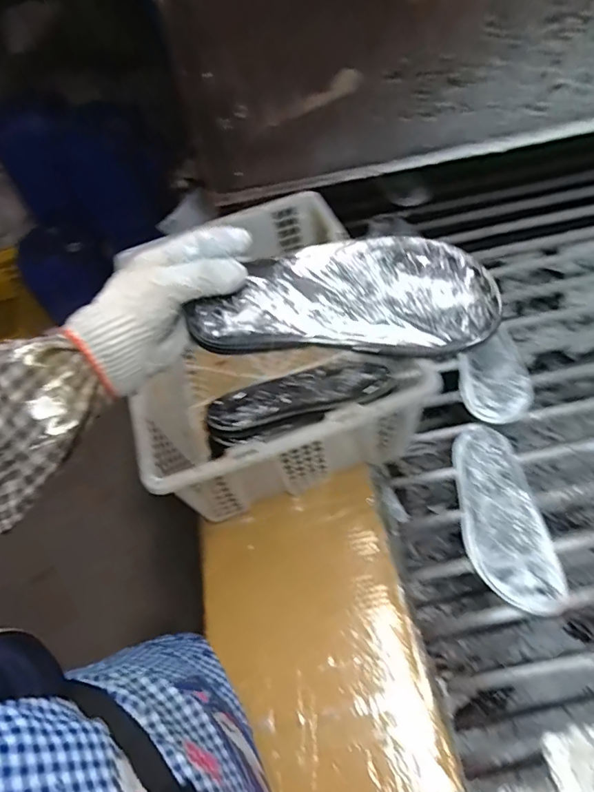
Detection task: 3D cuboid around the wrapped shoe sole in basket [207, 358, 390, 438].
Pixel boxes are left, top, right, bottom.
[{"bbox_3d":[0.003,-0.004,0.651,0.236,0.034,0.089,-26,52,-11],"label":"wrapped shoe sole in basket"}]

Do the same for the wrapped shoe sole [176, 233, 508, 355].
[{"bbox_3d":[0.036,-0.081,0.415,0.232,0.025,0.096,0,76,5],"label":"wrapped shoe sole"}]

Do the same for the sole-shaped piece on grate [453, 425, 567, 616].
[{"bbox_3d":[0.268,0.148,0.659,0.095,0.024,0.246,-1,50,3],"label":"sole-shaped piece on grate"}]

